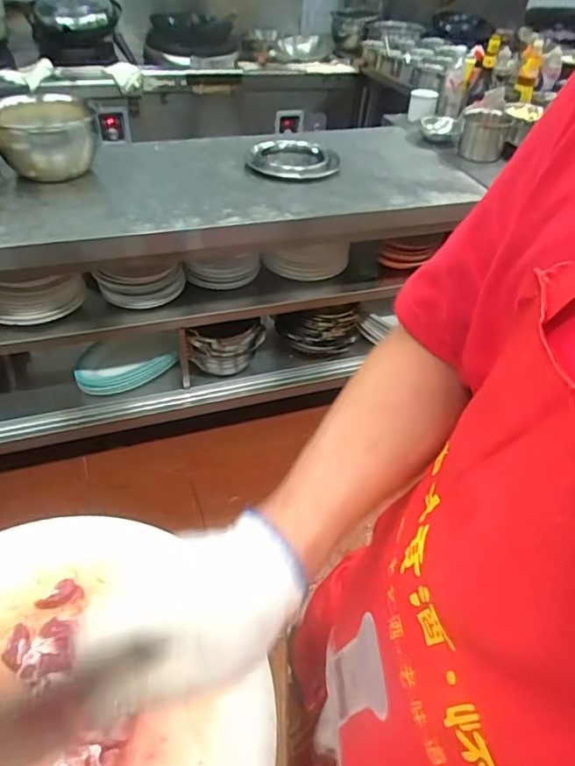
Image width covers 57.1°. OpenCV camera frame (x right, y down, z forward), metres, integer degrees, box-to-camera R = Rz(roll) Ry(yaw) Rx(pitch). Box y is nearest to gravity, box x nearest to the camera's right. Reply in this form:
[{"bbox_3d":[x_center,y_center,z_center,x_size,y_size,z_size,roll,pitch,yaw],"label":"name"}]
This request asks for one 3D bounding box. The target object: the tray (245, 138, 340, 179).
[{"bbox_3d":[0.014,-0.653,1.524,0.249,0.032,0.250,1,43,-3],"label":"tray"}]

